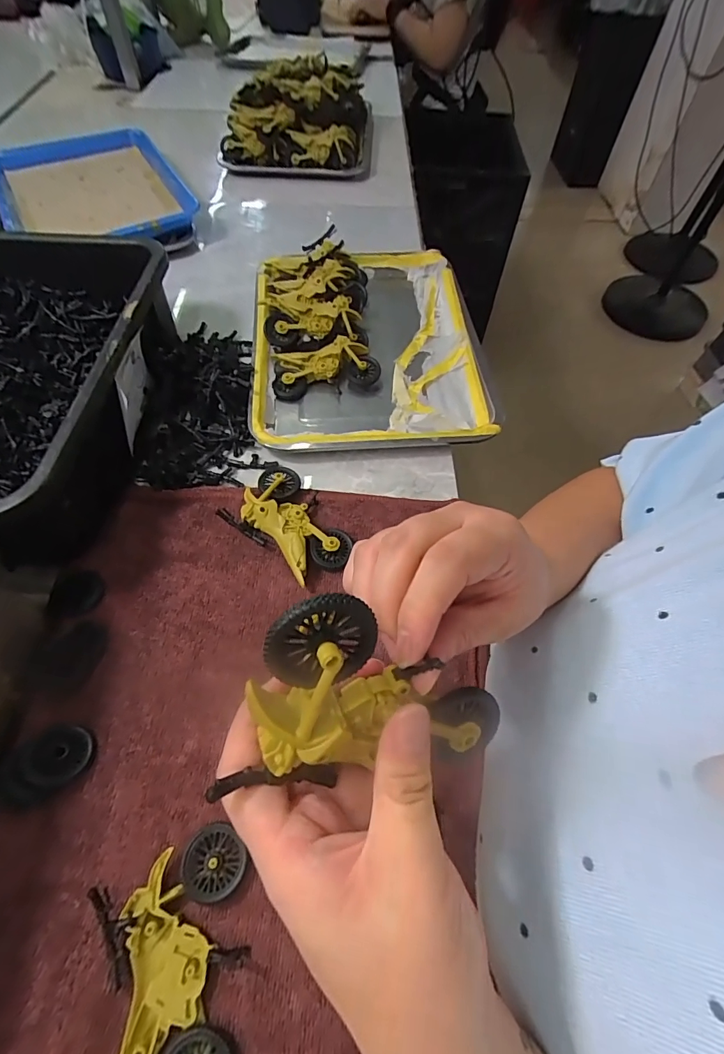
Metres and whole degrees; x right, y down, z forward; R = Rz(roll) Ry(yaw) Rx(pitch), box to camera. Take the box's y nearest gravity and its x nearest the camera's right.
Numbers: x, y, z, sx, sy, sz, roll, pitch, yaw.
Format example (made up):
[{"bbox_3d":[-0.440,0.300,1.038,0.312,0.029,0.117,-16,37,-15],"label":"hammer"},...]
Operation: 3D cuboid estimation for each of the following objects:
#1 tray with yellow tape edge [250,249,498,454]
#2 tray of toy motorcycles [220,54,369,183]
[{"bbox_3d":[0.003,-0.223,0.519,0.255,0.031,0.340,-3,59,-5],"label":"tray with yellow tape edge"},{"bbox_3d":[-0.115,-0.733,0.773,0.256,0.105,0.232,4,58,1],"label":"tray of toy motorcycles"}]

